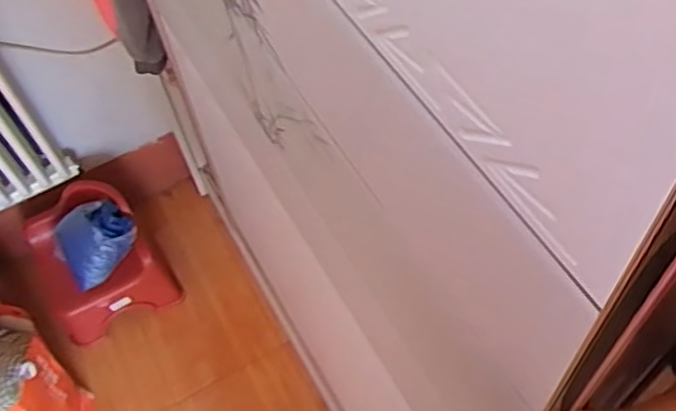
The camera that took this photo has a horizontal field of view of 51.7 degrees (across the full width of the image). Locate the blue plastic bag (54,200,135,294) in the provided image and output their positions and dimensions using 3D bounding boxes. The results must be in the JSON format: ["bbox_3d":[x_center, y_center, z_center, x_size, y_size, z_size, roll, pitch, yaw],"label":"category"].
[{"bbox_3d":[-0.579,0.074,1.649,0.178,0.125,0.160,-37,61,-18],"label":"blue plastic bag"}]

